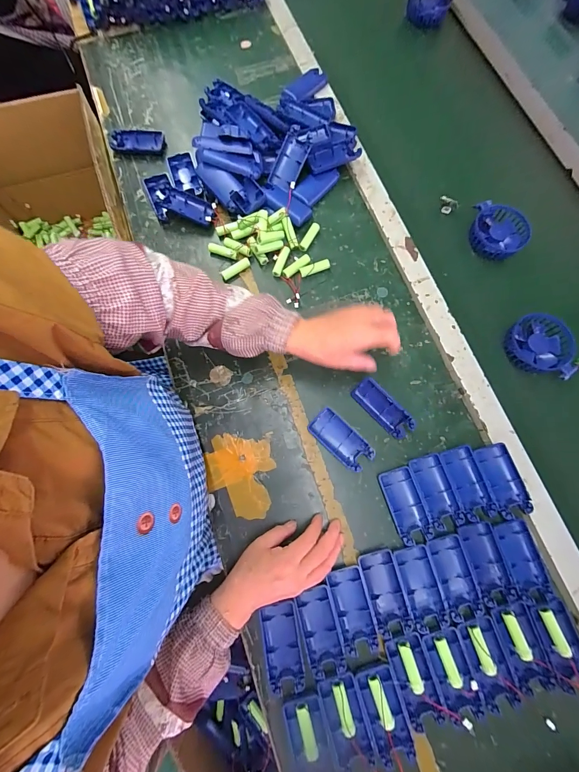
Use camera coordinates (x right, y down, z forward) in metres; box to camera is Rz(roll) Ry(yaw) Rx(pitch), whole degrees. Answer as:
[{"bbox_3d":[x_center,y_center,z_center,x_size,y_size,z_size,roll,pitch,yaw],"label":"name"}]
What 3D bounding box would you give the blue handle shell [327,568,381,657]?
[{"bbox_3d":[0.078,0.279,0.402,0.044,0.014,0.092,-13,76,-4],"label":"blue handle shell"}]

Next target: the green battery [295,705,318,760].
[{"bbox_3d":[0.020,0.396,0.367,0.016,0.013,0.052,-13,76,-4],"label":"green battery"}]

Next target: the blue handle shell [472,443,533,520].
[{"bbox_3d":[0.290,0.128,0.440,0.046,0.012,0.093,-16,76,-5],"label":"blue handle shell"}]

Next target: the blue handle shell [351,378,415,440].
[{"bbox_3d":[0.134,0.030,0.460,0.095,0.046,0.015,48,46,11],"label":"blue handle shell"}]

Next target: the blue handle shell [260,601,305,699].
[{"bbox_3d":[-0.007,0.320,0.396,0.044,0.013,0.090,-11,76,-3],"label":"blue handle shell"}]

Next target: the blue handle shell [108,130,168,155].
[{"bbox_3d":[-0.278,-0.446,0.591,0.096,0.016,0.050,4,75,0],"label":"blue handle shell"}]

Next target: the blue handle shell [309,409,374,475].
[{"bbox_3d":[0.072,0.077,0.455,0.093,0.020,0.043,44,79,10],"label":"blue handle shell"}]

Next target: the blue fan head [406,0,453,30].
[{"bbox_3d":[0.297,-0.814,0.689,0.085,0.047,0.049,15,76,3],"label":"blue fan head"}]

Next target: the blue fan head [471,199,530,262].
[{"bbox_3d":[0.351,-0.257,0.544,0.086,0.033,0.090,0,75,-1],"label":"blue fan head"}]

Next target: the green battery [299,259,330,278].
[{"bbox_3d":[0.041,-0.193,0.530,0.050,0.014,0.014,-20,77,-6],"label":"green battery"}]

